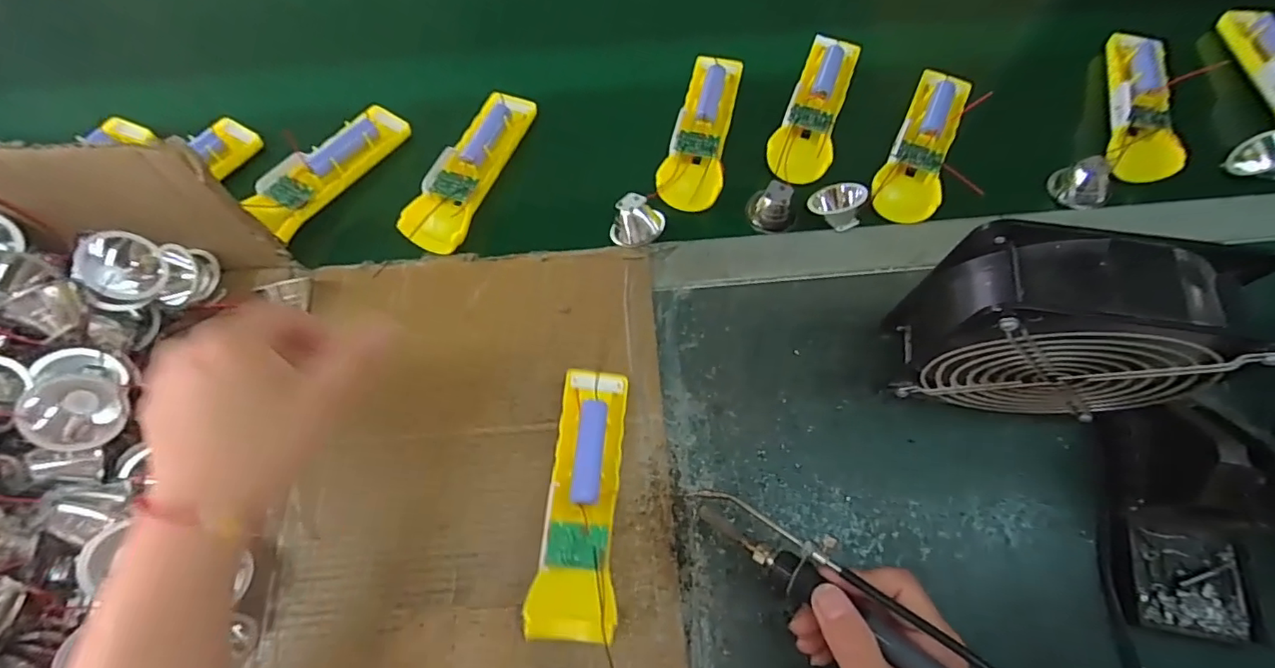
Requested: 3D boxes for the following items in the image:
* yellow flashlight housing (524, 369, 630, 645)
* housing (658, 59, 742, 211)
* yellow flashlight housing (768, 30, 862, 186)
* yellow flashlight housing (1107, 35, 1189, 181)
[{"bbox_3d":[-0.033,0.102,0.351,0.048,0.035,0.164,4,71,0],"label":"yellow flashlight housing"},{"bbox_3d":[0.055,-0.173,0.471,0.049,0.020,0.151,13,71,4],"label":"housing"},{"bbox_3d":[0.149,-0.191,0.475,0.049,0.033,0.148,18,71,5],"label":"yellow flashlight housing"},{"bbox_3d":[0.396,-0.184,0.438,0.036,0.025,0.144,13,71,3],"label":"yellow flashlight housing"}]

